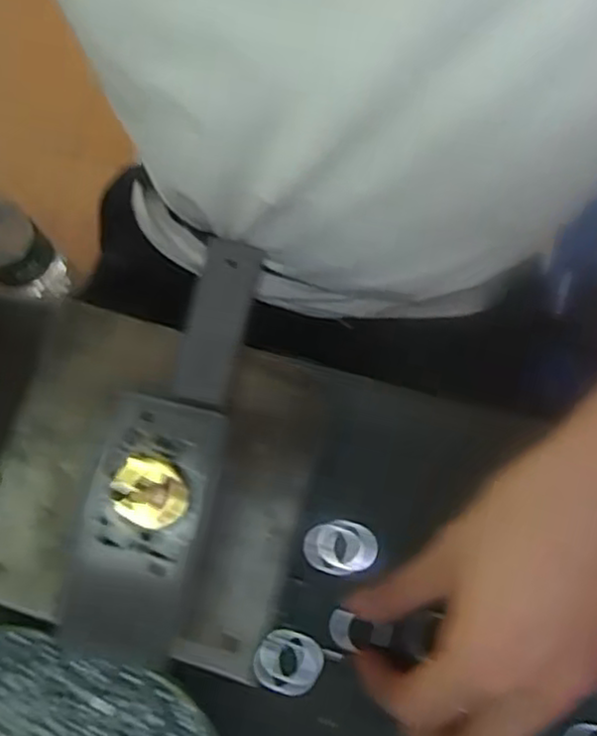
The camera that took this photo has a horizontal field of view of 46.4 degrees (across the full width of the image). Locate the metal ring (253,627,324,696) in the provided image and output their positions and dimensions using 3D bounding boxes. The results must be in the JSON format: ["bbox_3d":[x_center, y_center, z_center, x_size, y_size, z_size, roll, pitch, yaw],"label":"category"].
[{"bbox_3d":[-0.005,0.143,0.340,0.032,0.004,0.028,13,79,3],"label":"metal ring"}]

